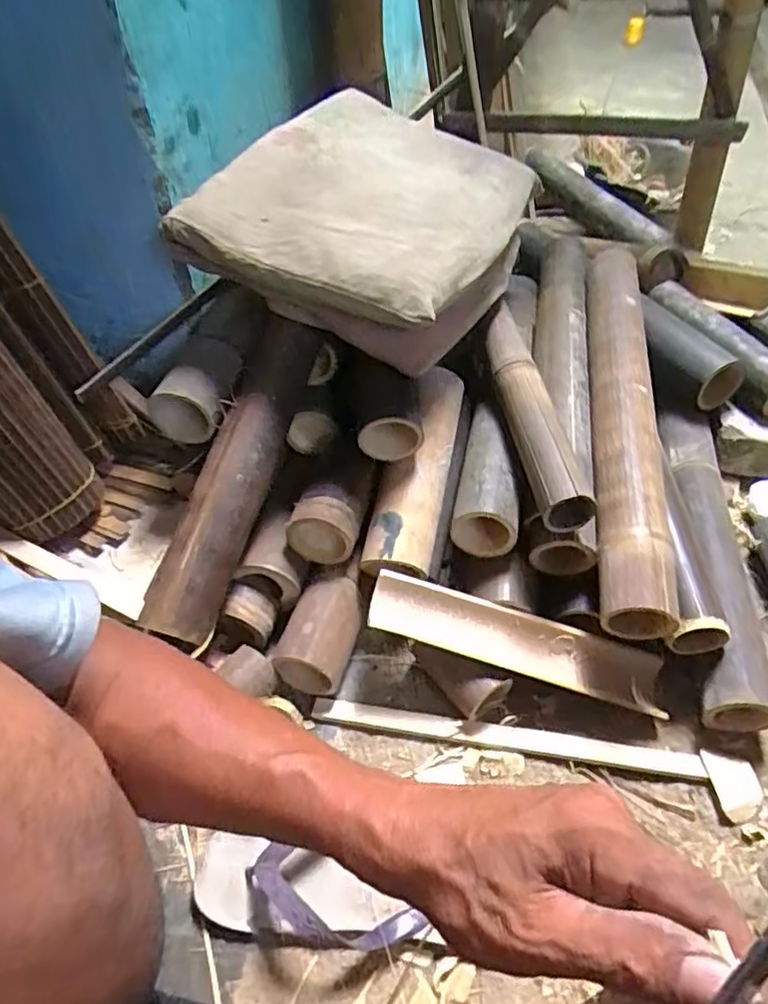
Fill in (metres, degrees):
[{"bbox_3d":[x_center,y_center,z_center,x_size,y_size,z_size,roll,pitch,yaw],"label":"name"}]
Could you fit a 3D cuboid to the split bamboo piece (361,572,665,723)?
[{"bbox_3d":[0.132,0.143,0.621,0.297,0.023,0.067,18,48,-4],"label":"split bamboo piece"}]

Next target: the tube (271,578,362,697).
[{"bbox_3d":[-0.064,0.132,0.642,0.072,0.054,0.115,17,49,18],"label":"tube"}]

